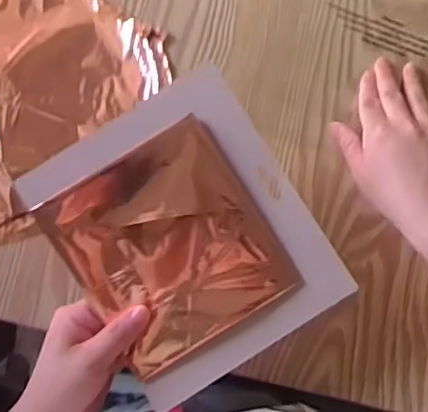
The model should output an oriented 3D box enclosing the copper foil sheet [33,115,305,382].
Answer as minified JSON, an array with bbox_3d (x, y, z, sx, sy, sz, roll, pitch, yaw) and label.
[{"bbox_3d":[-0.030,0.029,0.437,0.131,0.007,0.143,-32,96,-2],"label":"copper foil sheet"}]

